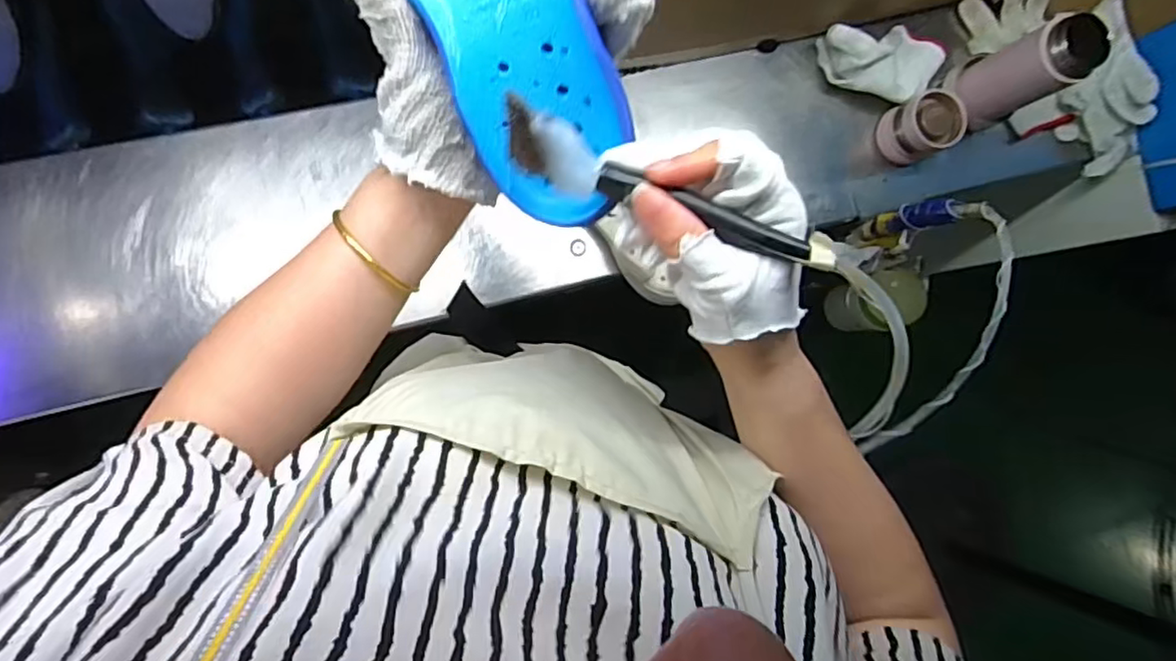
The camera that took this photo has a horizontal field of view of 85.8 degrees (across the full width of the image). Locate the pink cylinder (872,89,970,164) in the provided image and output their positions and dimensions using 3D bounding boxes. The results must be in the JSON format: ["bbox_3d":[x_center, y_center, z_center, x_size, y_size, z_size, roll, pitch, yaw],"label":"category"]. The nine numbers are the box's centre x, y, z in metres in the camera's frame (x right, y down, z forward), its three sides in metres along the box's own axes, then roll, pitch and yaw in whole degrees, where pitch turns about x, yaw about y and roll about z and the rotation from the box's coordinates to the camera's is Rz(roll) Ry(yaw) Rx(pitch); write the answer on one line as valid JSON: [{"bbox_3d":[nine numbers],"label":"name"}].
[{"bbox_3d":[0.376,-0.232,0.718,0.063,0.069,0.066,1,87,-11],"label":"pink cylinder"}]

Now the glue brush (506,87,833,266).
[{"bbox_3d":[0.036,-0.061,0.285,0.157,0.021,0.024,21,83,0],"label":"glue brush"}]

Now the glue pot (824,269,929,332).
[{"bbox_3d":[0.374,-0.035,0.827,0.072,0.120,0.071,1,87,-11],"label":"glue pot"}]

